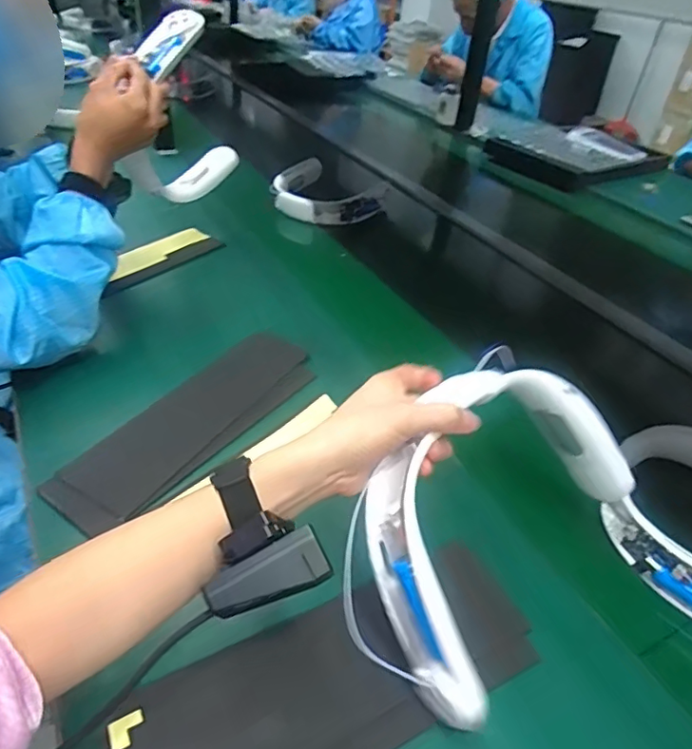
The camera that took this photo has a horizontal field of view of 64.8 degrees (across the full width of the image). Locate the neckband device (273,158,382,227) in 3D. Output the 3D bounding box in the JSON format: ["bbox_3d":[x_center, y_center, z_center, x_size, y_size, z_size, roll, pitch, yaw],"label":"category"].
[{"bbox_3d":[-0.047,-0.325,0.980,0.179,0.043,0.154,35,47,30],"label":"neckband device"}]

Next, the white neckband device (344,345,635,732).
[{"bbox_3d":[0.105,0.095,0.373,0.251,0.185,0.071,-38,23,-17],"label":"white neckband device"}]

